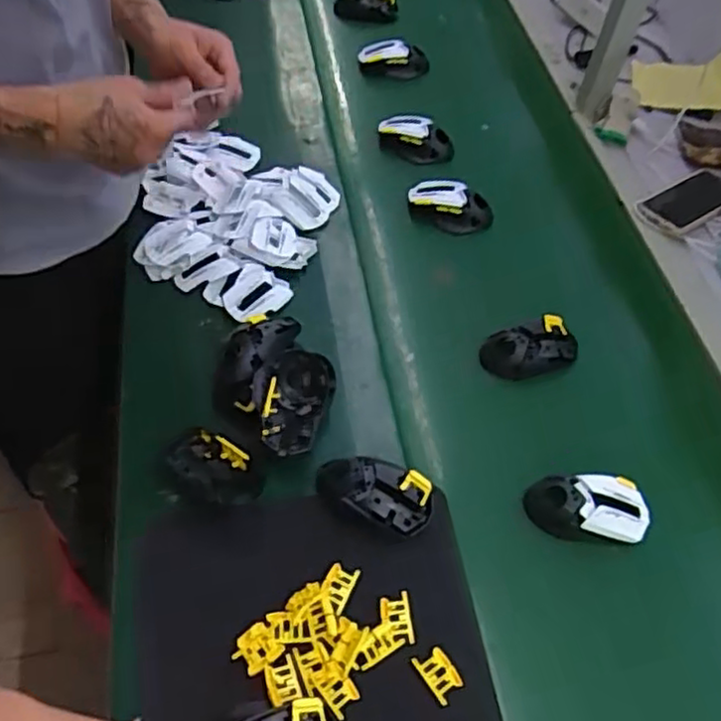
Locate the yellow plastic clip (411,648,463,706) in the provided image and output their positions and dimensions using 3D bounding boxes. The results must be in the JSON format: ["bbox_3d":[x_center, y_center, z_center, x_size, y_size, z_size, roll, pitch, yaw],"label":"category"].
[{"bbox_3d":[0.069,0.274,0.608,0.028,0.006,0.042,-28,61,-22],"label":"yellow plastic clip"}]

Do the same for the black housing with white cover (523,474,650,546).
[{"bbox_3d":[0.235,0.149,0.714,0.123,0.037,0.073,7,54,0],"label":"black housing with white cover"}]

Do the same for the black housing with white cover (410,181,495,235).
[{"bbox_3d":[0.124,-0.215,0.985,0.119,0.049,0.062,24,56,12],"label":"black housing with white cover"}]

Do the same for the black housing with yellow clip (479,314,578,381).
[{"bbox_3d":[0.207,-0.012,0.834,0.114,0.037,0.069,-12,57,-13],"label":"black housing with yellow clip"}]

